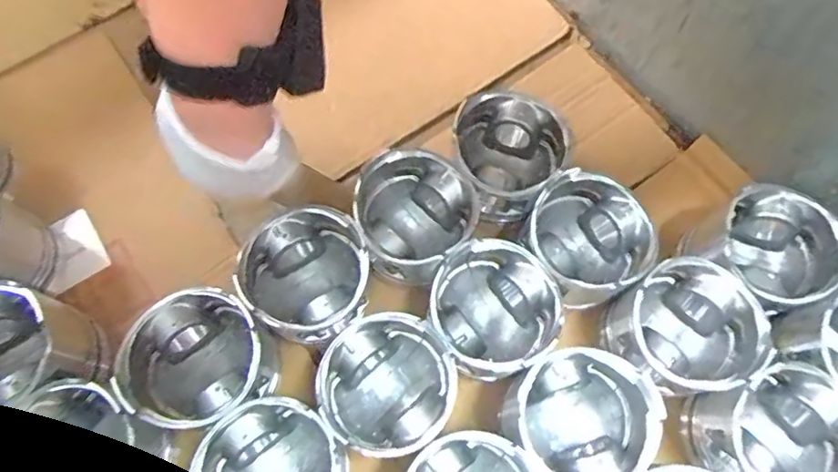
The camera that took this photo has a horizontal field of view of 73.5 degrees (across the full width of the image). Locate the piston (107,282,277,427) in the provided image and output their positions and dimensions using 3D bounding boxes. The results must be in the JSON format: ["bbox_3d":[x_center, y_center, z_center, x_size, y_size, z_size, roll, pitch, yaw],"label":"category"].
[{"bbox_3d":[-0.149,0.087,0.387,0.086,0.067,0.085,0,70,0],"label":"piston"}]

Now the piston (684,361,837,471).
[{"bbox_3d":[0.250,0.141,0.389,0.090,0.079,0.086,-17,71,-6],"label":"piston"}]

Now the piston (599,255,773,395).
[{"bbox_3d":[0.189,0.069,0.408,0.084,0.072,0.086,0,70,0],"label":"piston"}]

